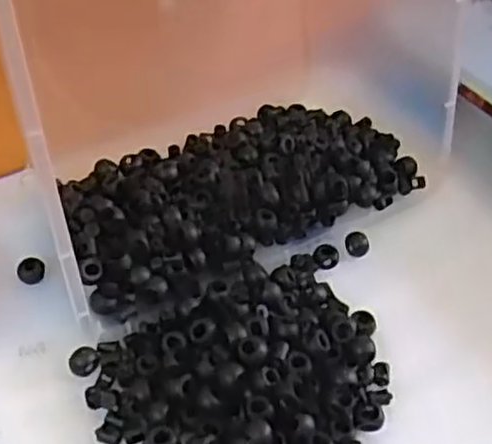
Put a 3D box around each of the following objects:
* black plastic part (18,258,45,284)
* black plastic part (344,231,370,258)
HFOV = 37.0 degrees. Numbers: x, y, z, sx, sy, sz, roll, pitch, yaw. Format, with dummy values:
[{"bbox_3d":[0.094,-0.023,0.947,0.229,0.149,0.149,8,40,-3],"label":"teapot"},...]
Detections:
[{"bbox_3d":[-0.141,0.032,0.484,0.017,0.013,0.014,-19,51,-21],"label":"black plastic part"},{"bbox_3d":[0.078,0.015,0.517,0.017,0.008,0.017,10,46,6],"label":"black plastic part"}]

